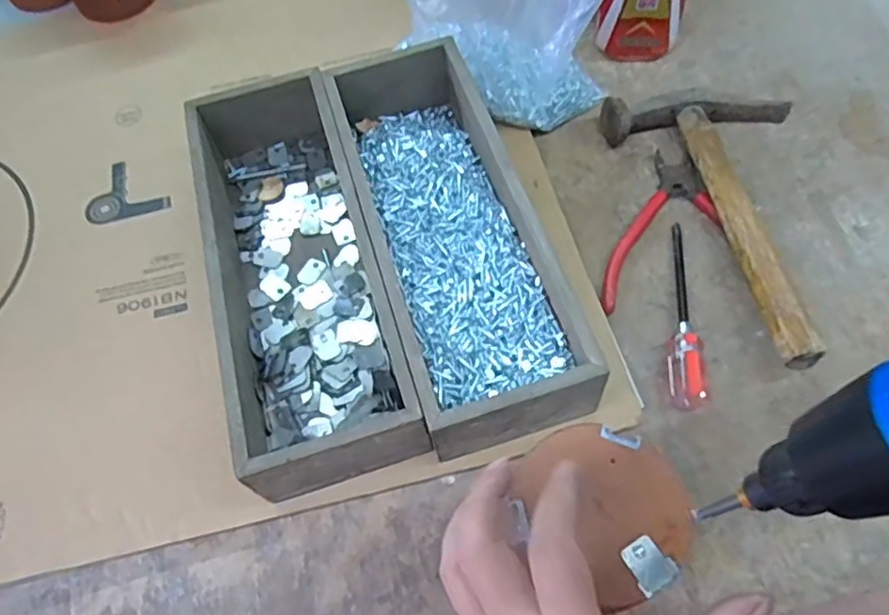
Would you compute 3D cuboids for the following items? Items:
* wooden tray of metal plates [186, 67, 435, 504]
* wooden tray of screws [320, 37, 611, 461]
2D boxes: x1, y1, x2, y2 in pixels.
[{"bbox_3d":[-0.097,-0.029,0.431,0.098,0.069,0.284,-16,62,-6],"label":"wooden tray of metal plates"},{"bbox_3d":[0.001,-0.051,0.435,0.100,0.072,0.298,-17,62,-6],"label":"wooden tray of screws"}]

